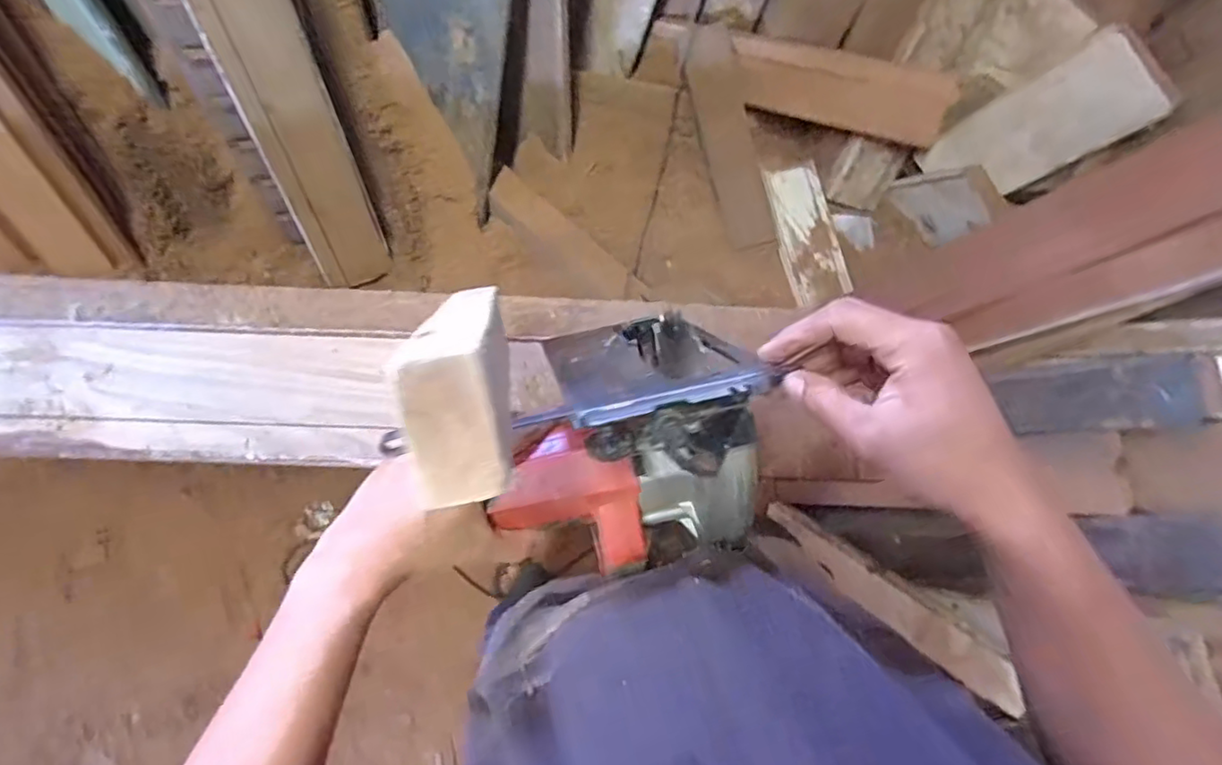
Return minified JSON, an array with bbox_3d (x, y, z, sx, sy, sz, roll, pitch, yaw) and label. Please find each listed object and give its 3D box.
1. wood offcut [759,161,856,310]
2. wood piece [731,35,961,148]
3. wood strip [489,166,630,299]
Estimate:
[{"bbox_3d":[0.432,-0.326,1.356,0.122,0.033,0.298,-18,94,-3],"label":"wood offcut"},{"bbox_3d":[0.460,-0.599,1.259,0.443,0.138,0.046,18,40,12],"label":"wood piece"},{"bbox_3d":[-0.105,-0.301,1.269,0.348,0.023,0.081,43,109,4],"label":"wood strip"}]

